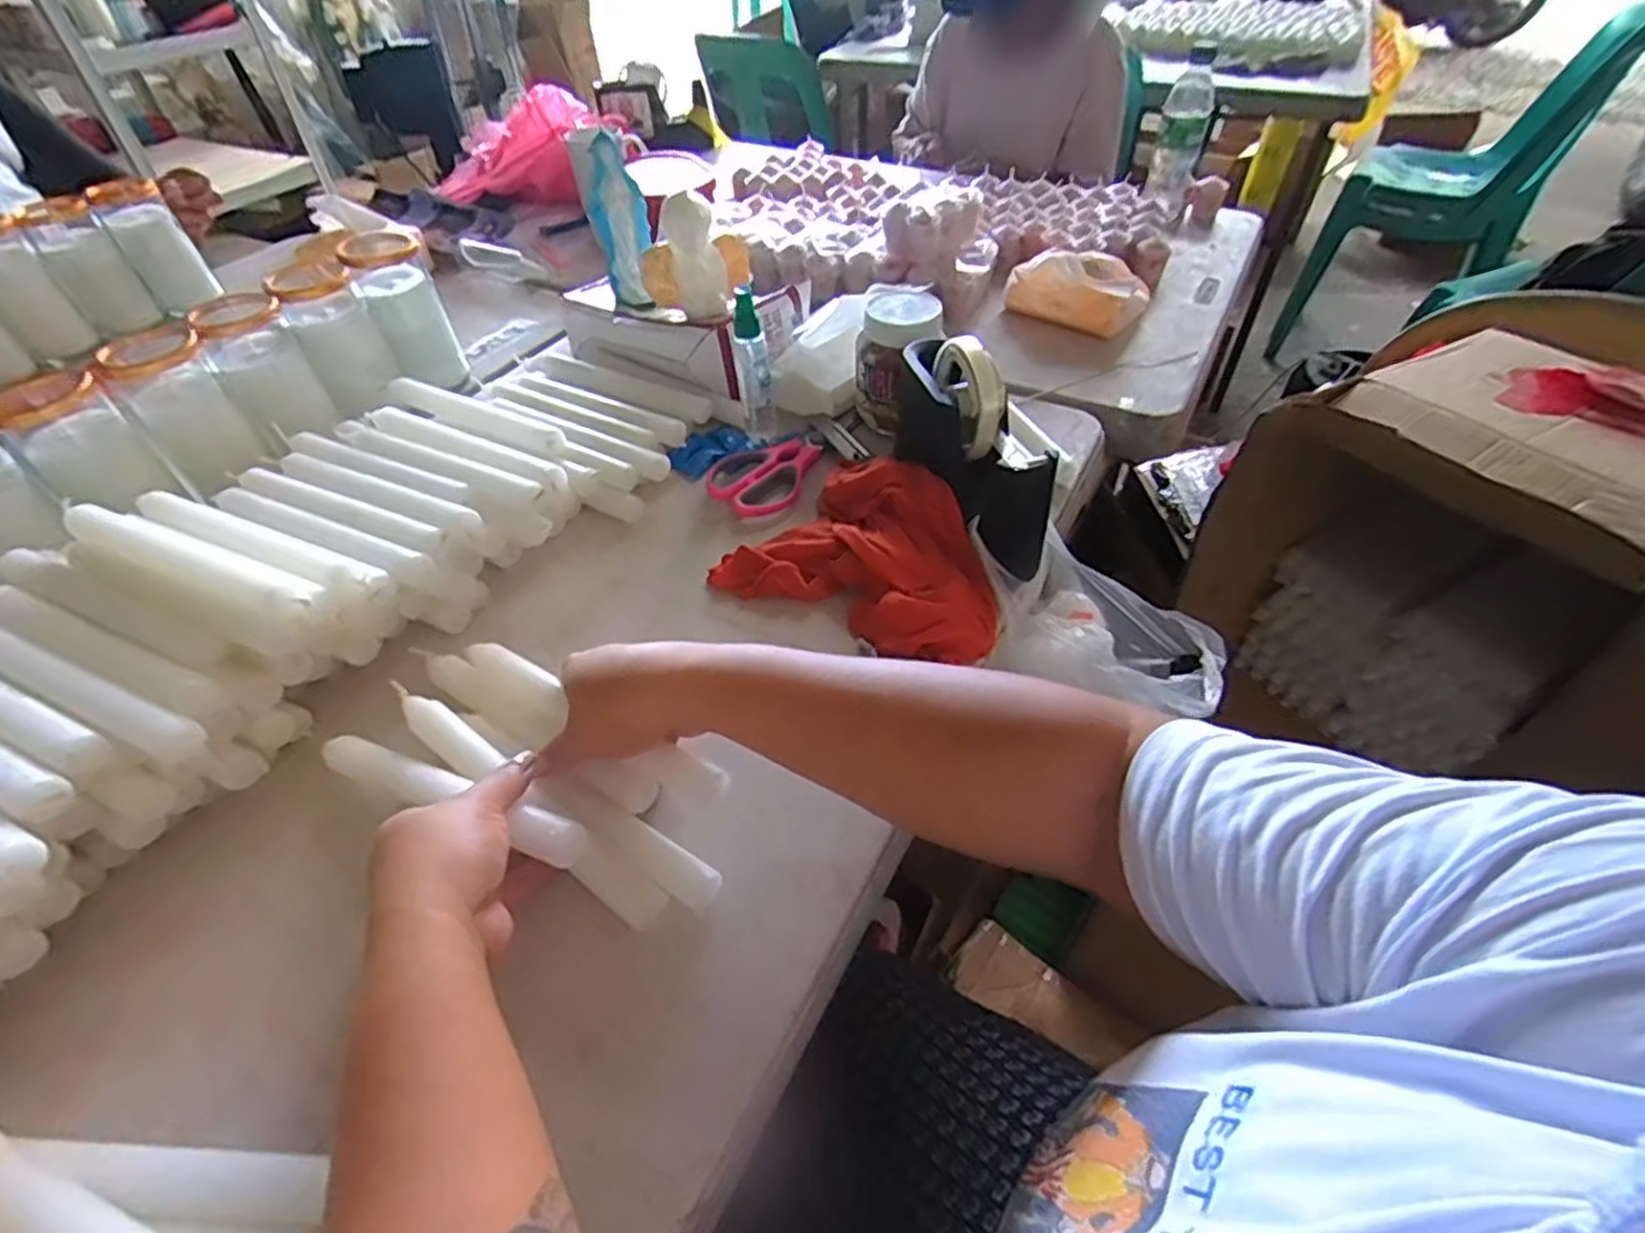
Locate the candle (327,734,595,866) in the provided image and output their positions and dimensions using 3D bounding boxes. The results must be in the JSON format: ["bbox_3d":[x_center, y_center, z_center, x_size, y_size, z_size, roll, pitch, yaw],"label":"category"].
[{"bbox_3d":[-0.208,0.095,0.400,0.199,0.016,0.022,11,46,26],"label":"candle"}]

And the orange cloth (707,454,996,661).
[{"bbox_3d":[0.038,-0.049,0.522,0.189,0.049,0.130,25,53,24],"label":"orange cloth"}]

